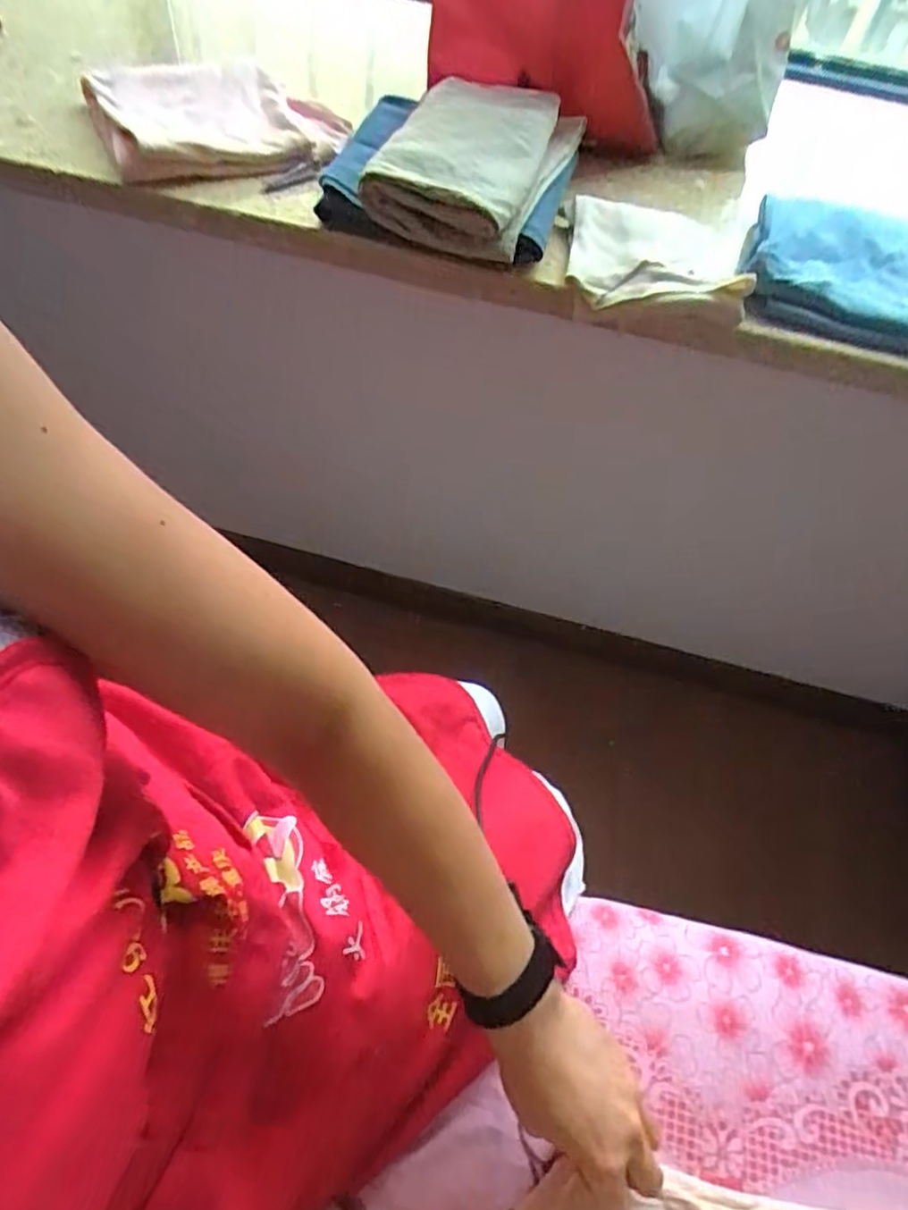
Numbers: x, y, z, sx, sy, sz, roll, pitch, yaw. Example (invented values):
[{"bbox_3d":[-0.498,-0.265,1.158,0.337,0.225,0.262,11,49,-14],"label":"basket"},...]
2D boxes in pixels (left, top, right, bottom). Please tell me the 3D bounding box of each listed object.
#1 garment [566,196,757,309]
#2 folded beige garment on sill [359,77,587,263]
[{"bbox_3d":[0.207,-0.357,0.695,0.180,0.051,0.127,9,57,-1],"label":"garment"},{"bbox_3d":[0.015,-0.448,0.695,0.179,0.116,0.190,17,58,8],"label":"folded beige garment on sill"}]

